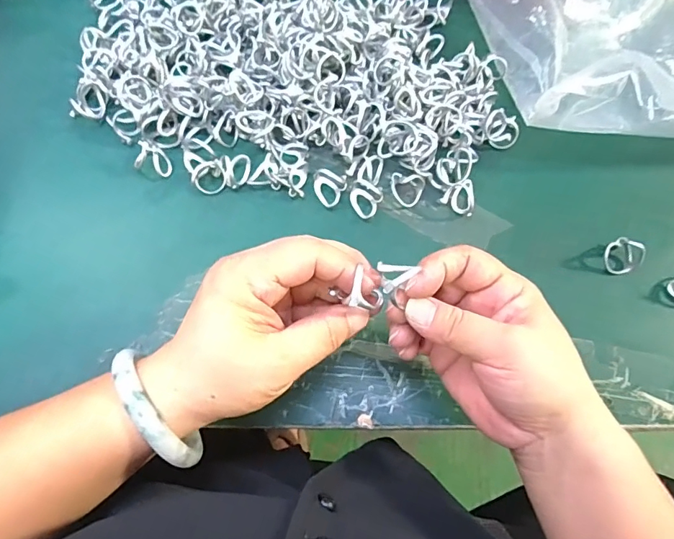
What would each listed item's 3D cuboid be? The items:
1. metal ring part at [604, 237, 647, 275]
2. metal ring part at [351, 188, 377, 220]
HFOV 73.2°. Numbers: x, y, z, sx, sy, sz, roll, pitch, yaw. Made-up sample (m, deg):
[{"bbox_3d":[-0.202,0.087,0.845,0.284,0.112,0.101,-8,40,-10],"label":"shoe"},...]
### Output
[{"bbox_3d":[0.205,-0.010,0.323,0.021,0.023,0.024,-29,74,-13],"label":"metal ring part"},{"bbox_3d":[0.020,-0.050,0.338,0.017,0.005,0.025,-30,75,-6],"label":"metal ring part"}]

